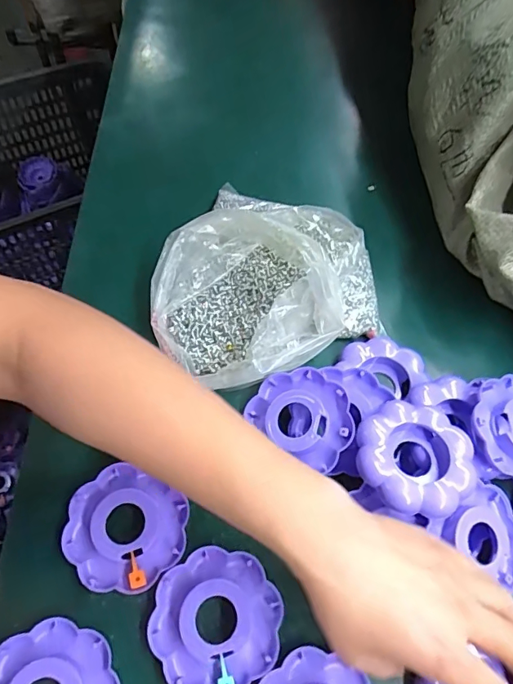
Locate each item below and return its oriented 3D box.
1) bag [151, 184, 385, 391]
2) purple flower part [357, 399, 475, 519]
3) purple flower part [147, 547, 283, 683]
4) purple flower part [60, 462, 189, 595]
[{"bbox_3d":[0.001,-0.067,0.422,0.217,0.066,0.190,-26,67,-16],"label":"bag"},{"bbox_3d":[0.115,0.082,0.343,0.078,0.019,0.081,2,62,-3],"label":"purple flower part"},{"bbox_3d":[-0.027,0.185,0.314,0.084,0.009,0.082,2,62,-3],"label":"purple flower part"},{"bbox_3d":[-0.094,0.133,0.337,0.083,0.012,0.078,10,62,1],"label":"purple flower part"}]

